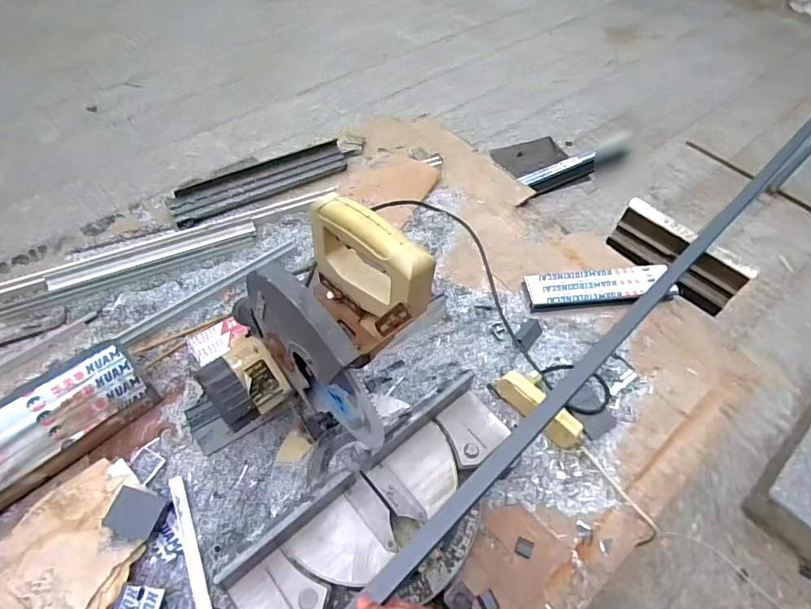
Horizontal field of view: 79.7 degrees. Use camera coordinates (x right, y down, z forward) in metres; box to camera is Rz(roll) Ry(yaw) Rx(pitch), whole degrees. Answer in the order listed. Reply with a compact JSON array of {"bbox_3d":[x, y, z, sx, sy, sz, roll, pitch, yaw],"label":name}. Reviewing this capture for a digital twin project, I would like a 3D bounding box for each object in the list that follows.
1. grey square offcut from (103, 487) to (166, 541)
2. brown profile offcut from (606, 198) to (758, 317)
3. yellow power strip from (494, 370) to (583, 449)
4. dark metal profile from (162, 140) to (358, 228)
[{"bbox_3d":[-0.423,0.327,0.761,0.078,0.014,0.064,17,57,7],"label":"grey square offcut"},{"bbox_3d":[0.628,-0.114,1.132,0.089,0.112,0.307,-36,66,-26],"label":"brown profile offcut"},{"bbox_3d":[0.242,0.189,0.887,0.172,0.056,0.048,37,62,19],"label":"yellow power strip"},{"bbox_3d":[-0.340,-0.314,1.174,0.449,0.027,0.123,-28,63,-21],"label":"dark metal profile"}]

